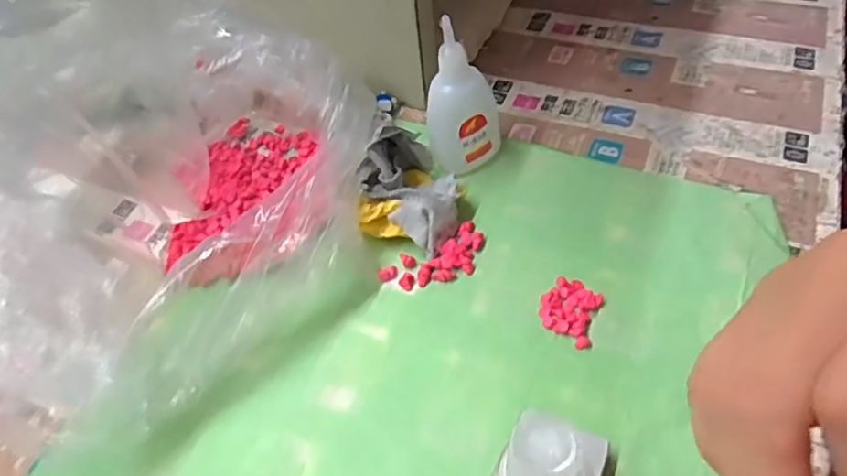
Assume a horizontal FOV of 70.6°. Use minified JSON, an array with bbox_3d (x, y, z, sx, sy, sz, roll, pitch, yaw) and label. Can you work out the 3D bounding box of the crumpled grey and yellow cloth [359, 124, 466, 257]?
[{"bbox_3d":[-0.011,-0.032,0.349,0.057,0.035,0.081,-11,50,-3],"label":"crumpled grey and yellow cloth"}]

